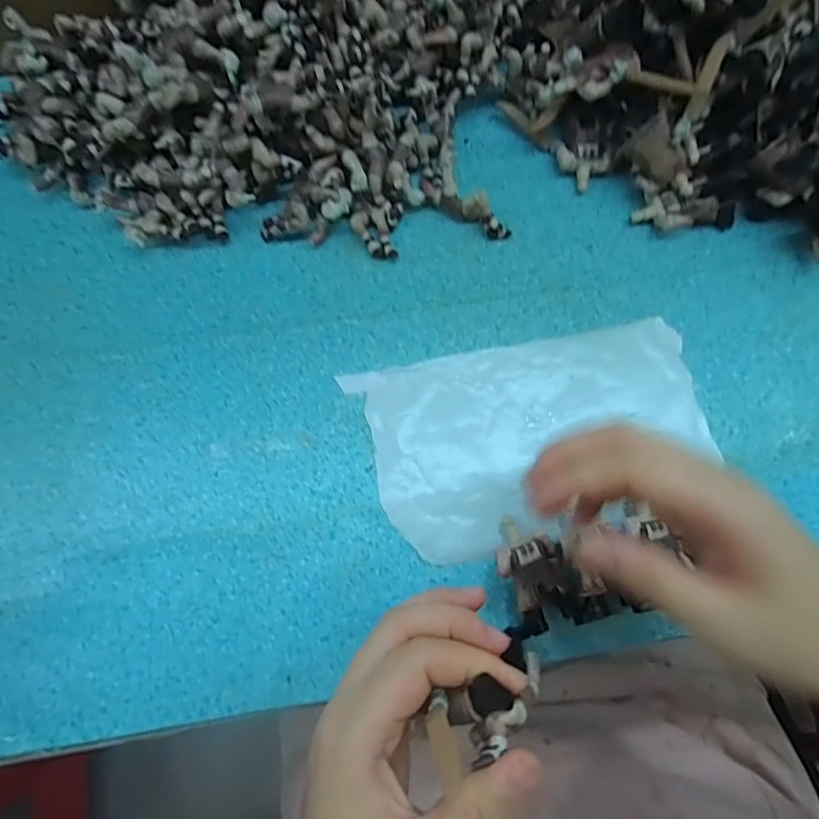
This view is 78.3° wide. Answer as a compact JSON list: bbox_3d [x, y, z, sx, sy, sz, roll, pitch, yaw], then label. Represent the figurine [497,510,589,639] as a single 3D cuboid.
[{"bbox_3d":[0.067,0.088,0.273,0.035,0.020,0.062,-16,80,-4],"label":"figurine"}]

